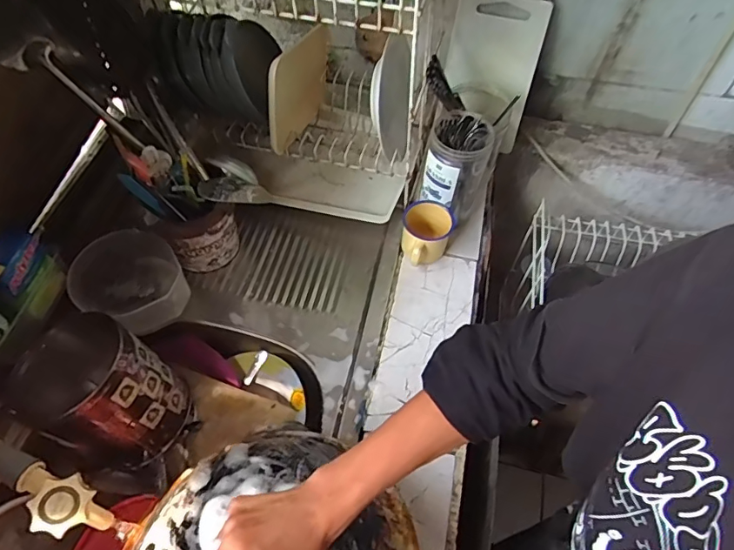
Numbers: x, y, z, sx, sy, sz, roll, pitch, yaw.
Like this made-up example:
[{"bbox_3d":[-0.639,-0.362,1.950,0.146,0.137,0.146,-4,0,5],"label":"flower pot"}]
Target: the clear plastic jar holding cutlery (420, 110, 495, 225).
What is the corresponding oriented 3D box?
[{"bbox_3d":[0.131,-0.151,0.749,0.082,0.186,0.082,1,55,-1],"label":"clear plastic jar holding cutlery"}]

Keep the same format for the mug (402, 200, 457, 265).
[{"bbox_3d":[0.089,-0.057,0.751,0.076,0.072,0.096,12,56,6],"label":"mug"}]

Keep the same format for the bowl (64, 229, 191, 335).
[{"bbox_3d":[-0.334,0.019,0.700,0.134,0.073,0.134,1,55,-1],"label":"bowl"}]

